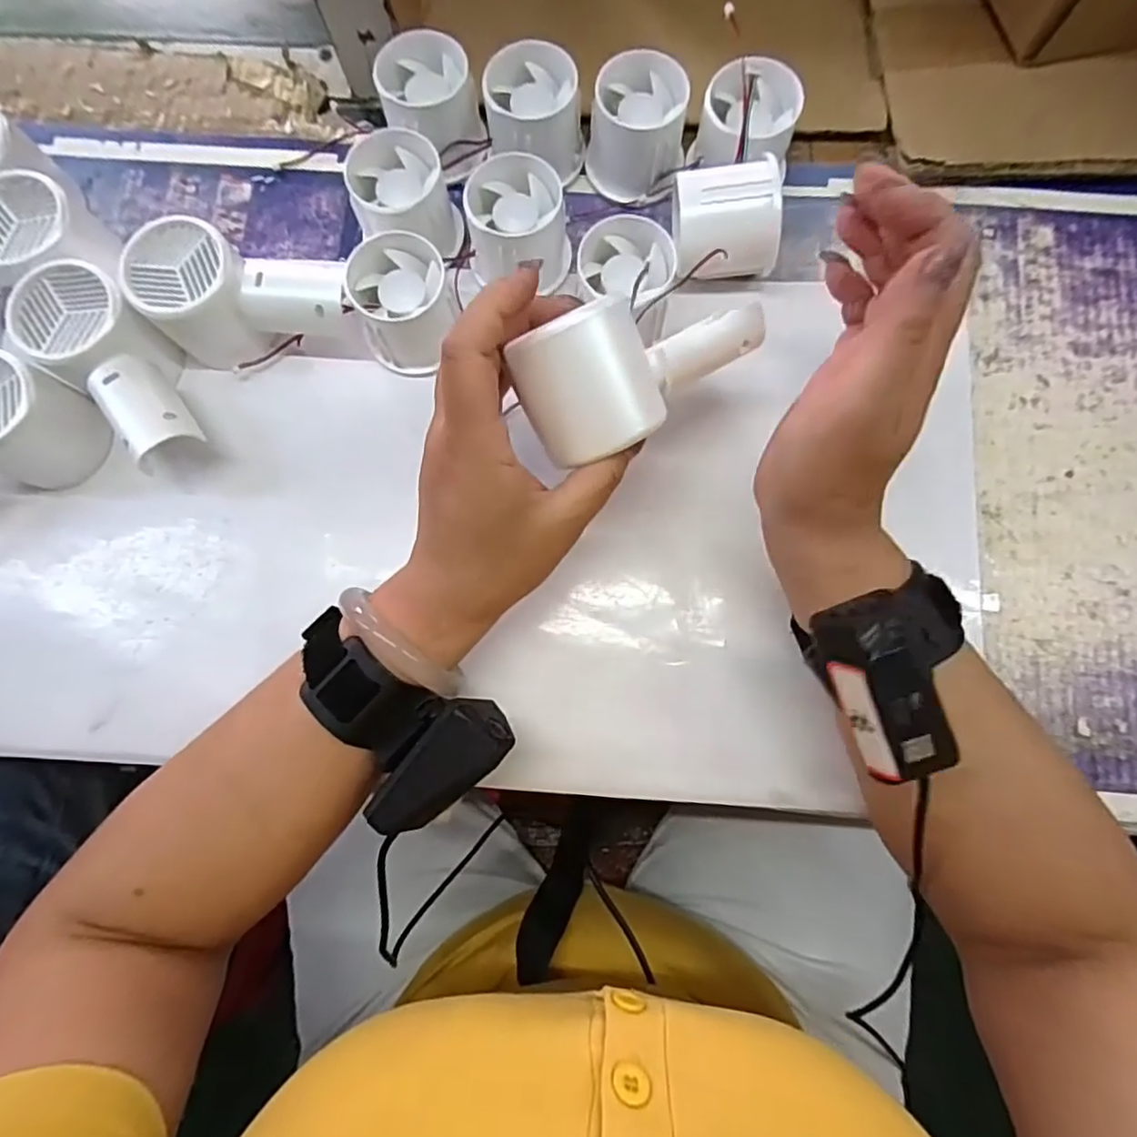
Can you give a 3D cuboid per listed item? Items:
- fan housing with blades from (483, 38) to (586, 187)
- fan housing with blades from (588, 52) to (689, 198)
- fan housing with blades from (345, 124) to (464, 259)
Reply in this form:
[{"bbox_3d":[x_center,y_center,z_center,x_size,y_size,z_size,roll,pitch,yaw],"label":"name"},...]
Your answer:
[{"bbox_3d":[-0.019,-0.255,0.356,0.053,0.050,0.056,0,79,1],"label":"fan housing with blades"},{"bbox_3d":[0.040,-0.248,0.358,0.052,0.055,0.058,9,79,2],"label":"fan housing with blades"},{"bbox_3d":[-0.090,-0.204,0.345,0.054,0.040,0.059,3,79,1],"label":"fan housing with blades"}]

